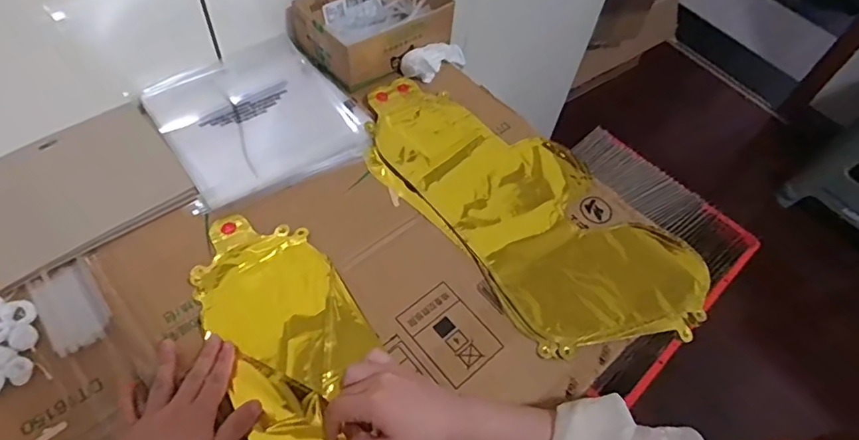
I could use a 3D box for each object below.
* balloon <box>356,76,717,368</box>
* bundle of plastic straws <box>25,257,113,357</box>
[{"bbox_3d":[0.103,-0.028,0.596,0.215,0.019,0.431,-34,65,-24],"label":"balloon"},{"bbox_3d":[-0.330,0.079,0.478,0.050,0.010,0.087,-34,65,-24],"label":"bundle of plastic straws"}]

